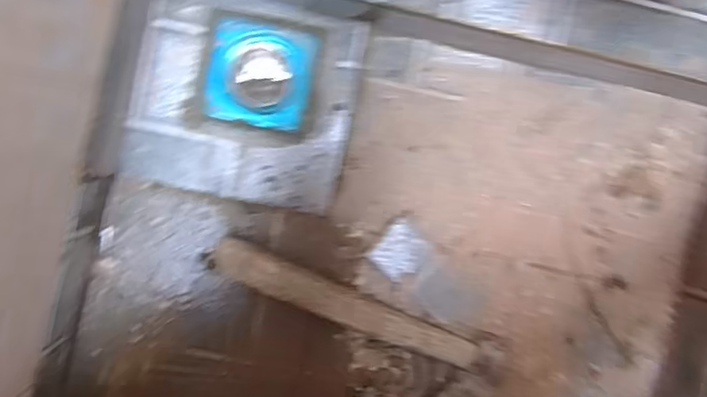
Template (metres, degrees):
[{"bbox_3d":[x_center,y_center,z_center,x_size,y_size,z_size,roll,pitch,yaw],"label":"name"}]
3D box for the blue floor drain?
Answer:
[{"bbox_3d":[-0.093,-0.123,0.615,0.102,0.031,0.099,10,91,-4],"label":"blue floor drain"}]

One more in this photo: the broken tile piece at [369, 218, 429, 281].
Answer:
[{"bbox_3d":[0.047,0.054,0.612,0.051,0.014,0.047,-44,94,-1],"label":"broken tile piece"}]

